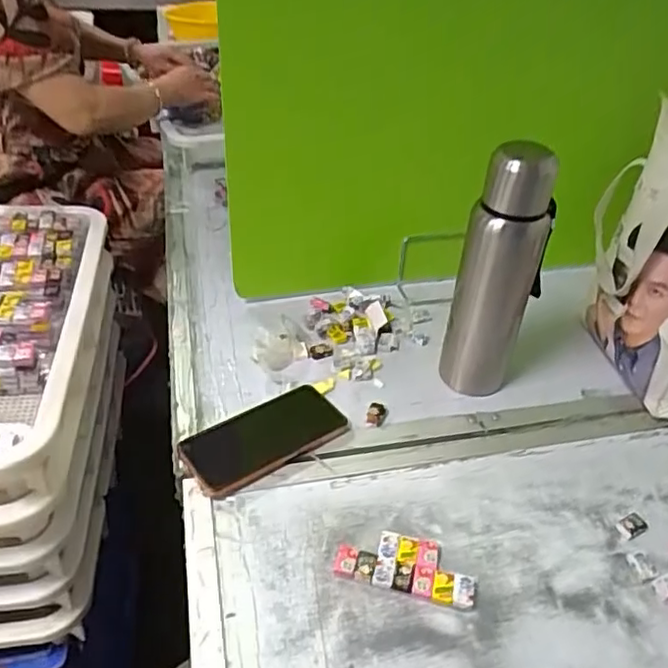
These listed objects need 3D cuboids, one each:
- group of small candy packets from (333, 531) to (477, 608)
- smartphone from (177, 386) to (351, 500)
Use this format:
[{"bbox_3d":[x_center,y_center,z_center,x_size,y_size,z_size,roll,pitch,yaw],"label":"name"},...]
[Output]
[{"bbox_3d":[0.063,0.199,0.546,0.119,0.013,0.053,10,39,10],"label":"group of small candy packets"},{"bbox_3d":[-0.071,0.108,0.650,0.163,0.015,0.083,-22,44,-27],"label":"smartphone"}]

